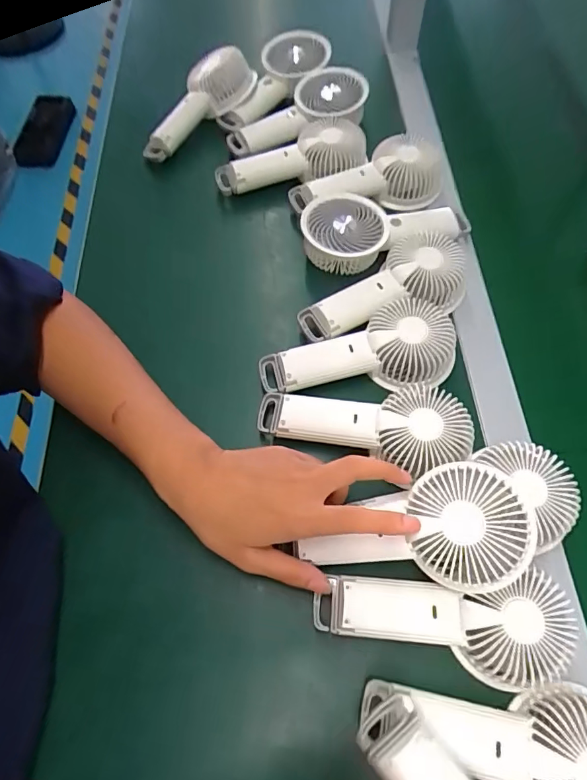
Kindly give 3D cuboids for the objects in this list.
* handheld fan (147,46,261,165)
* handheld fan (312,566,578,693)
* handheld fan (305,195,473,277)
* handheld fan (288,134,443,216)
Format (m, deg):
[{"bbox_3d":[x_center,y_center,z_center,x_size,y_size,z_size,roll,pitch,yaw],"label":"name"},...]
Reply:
[{"bbox_3d":[-0.126,-0.355,0.577,0.069,0.048,0.173,41,84,19],"label":"handheld fan"},{"bbox_3d":[0.104,0.160,0.328,0.176,0.039,0.080,7,65,6],"label":"handheld fan"},{"bbox_3d":[0.097,-0.171,0.487,0.177,0.054,0.089,-1,64,1],"label":"handheld fan"},{"bbox_3d":[0.080,-0.239,0.530,0.175,0.049,0.083,-17,65,-6],"label":"handheld fan"}]

